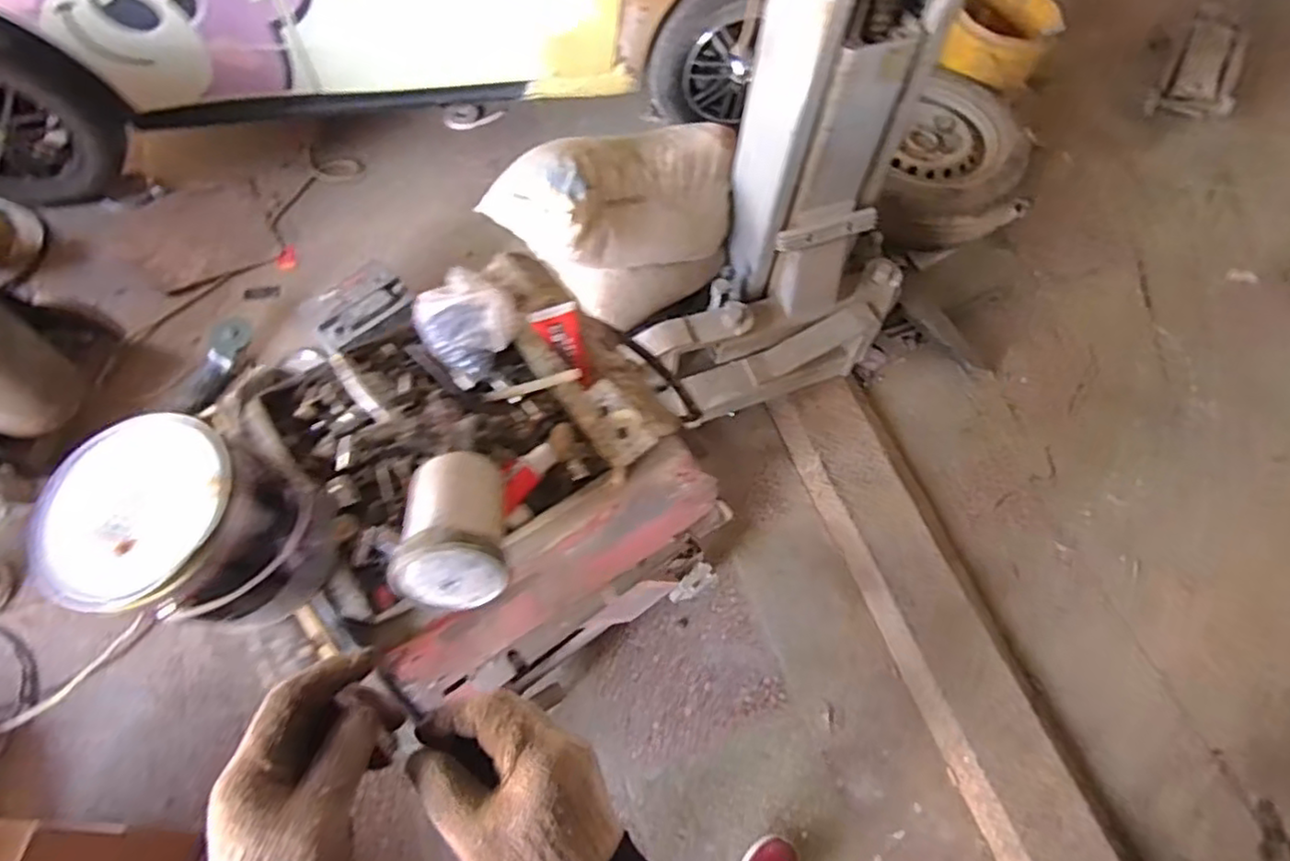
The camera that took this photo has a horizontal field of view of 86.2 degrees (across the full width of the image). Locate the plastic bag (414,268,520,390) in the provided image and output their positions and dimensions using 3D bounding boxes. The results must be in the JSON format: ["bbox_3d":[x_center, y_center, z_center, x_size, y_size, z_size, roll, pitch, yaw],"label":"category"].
[{"bbox_3d":[-0.205,-0.136,0.796,0.106,0.057,0.119,-34,70,-19],"label":"plastic bag"}]

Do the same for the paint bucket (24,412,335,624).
[{"bbox_3d":[-0.391,0.095,0.609,0.161,0.177,0.144,8,63,1],"label":"paint bucket"}]

